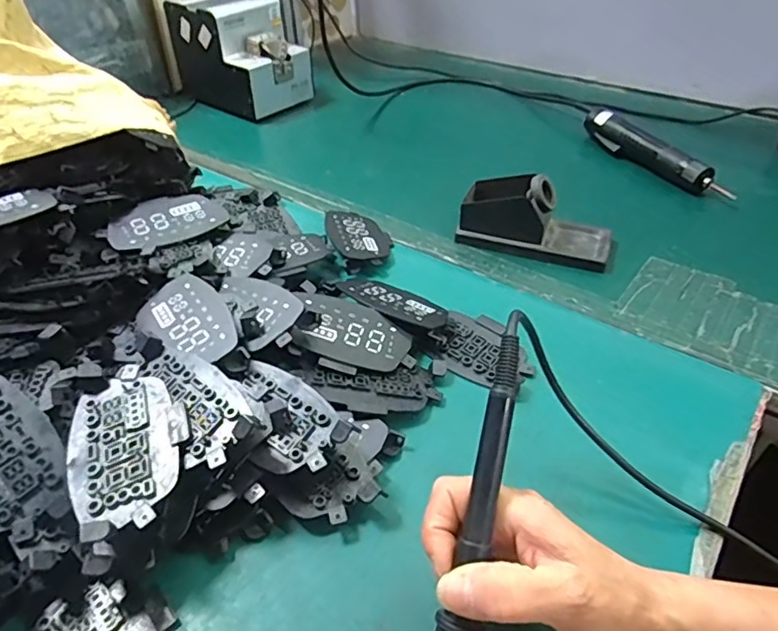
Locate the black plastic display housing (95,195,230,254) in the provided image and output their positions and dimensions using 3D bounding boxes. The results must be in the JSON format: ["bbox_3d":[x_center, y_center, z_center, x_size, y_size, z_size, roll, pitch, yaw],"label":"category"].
[{"bbox_3d":[-0.201,-0.084,0.513,0.060,0.015,0.101,31,50,32],"label":"black plastic display housing"}]

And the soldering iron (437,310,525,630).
[{"bbox_3d":[0.039,0.109,0.259,0.017,0.019,0.224,11,81,14],"label":"soldering iron"}]

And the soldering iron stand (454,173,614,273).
[{"bbox_3d":[0.151,-0.103,0.581,0.153,0.064,0.071,14,42,17],"label":"soldering iron stand"}]

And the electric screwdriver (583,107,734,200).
[{"bbox_3d":[0.328,-0.209,0.718,0.031,0.043,0.227,-20,44,-21],"label":"electric screwdriver"}]

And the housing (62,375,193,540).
[{"bbox_3d":[-0.154,0.078,0.336,0.068,0.012,0.103,-15,42,-15],"label":"housing"}]

